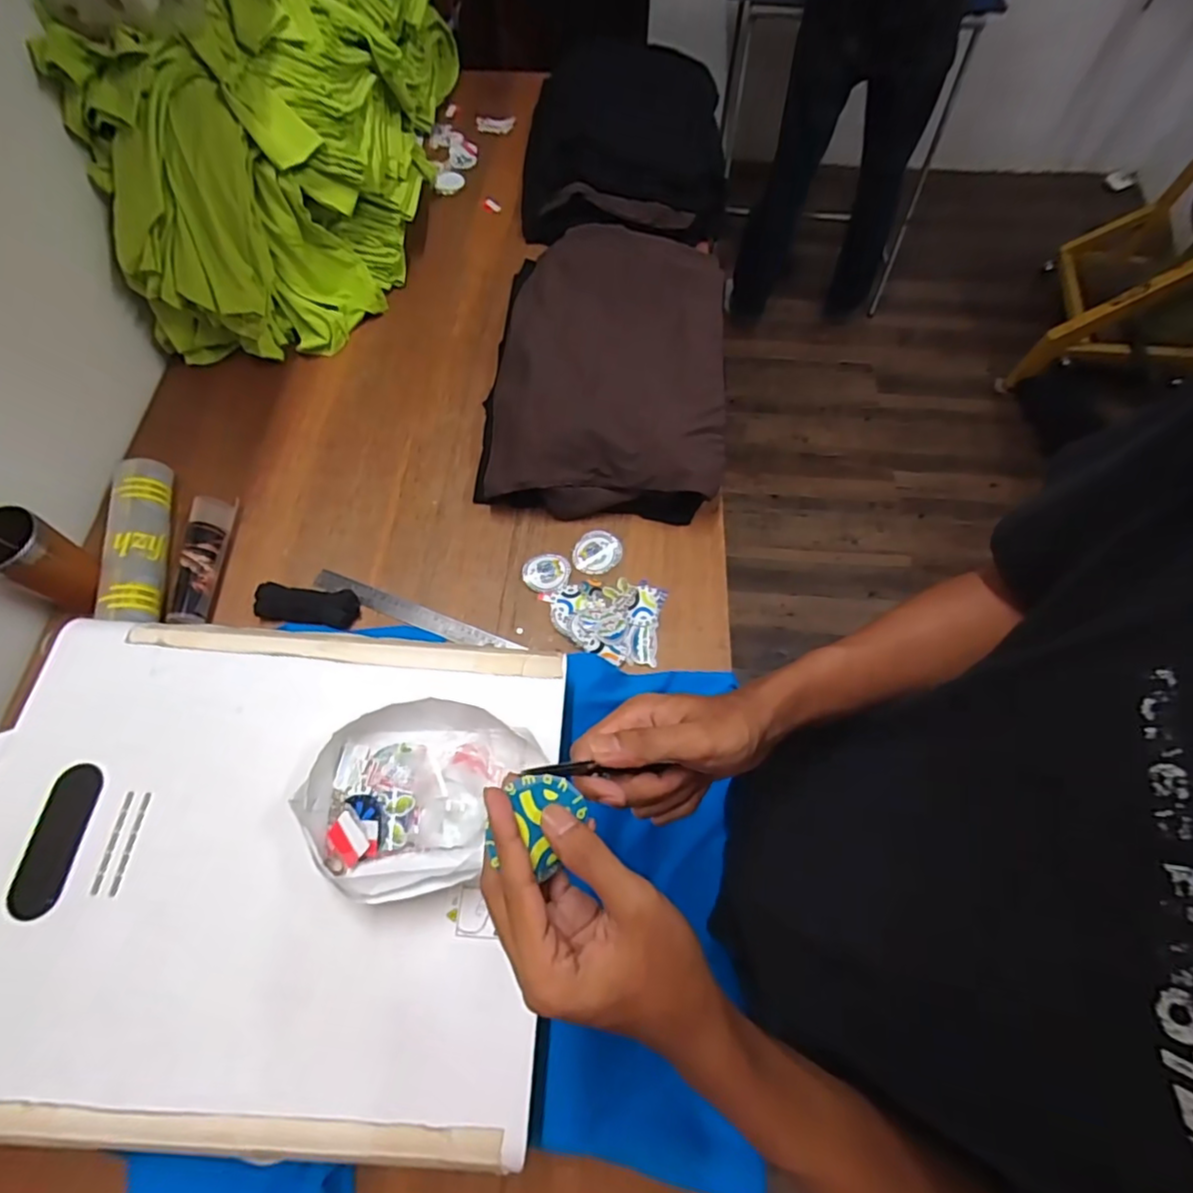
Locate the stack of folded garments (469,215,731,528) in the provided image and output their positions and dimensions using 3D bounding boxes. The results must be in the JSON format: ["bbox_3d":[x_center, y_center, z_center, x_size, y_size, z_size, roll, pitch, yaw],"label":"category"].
[{"bbox_3d":[0.019,-0.358,0.904,0.350,0.098,0.512,5,65,1],"label":"stack of folded garments"}]

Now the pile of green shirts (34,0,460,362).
[{"bbox_3d":[-0.492,-0.808,0.940,0.351,0.373,0.768,4,65,1],"label":"pile of green shirts"}]

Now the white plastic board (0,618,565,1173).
[{"bbox_3d":[-0.295,0.218,0.507,0.499,0.019,0.401,3,65,0],"label":"white plastic board"}]

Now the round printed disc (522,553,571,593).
[{"bbox_3d":[-0.068,-0.033,0.803,0.064,0.005,0.056,-1,69,-6],"label":"round printed disc"}]

